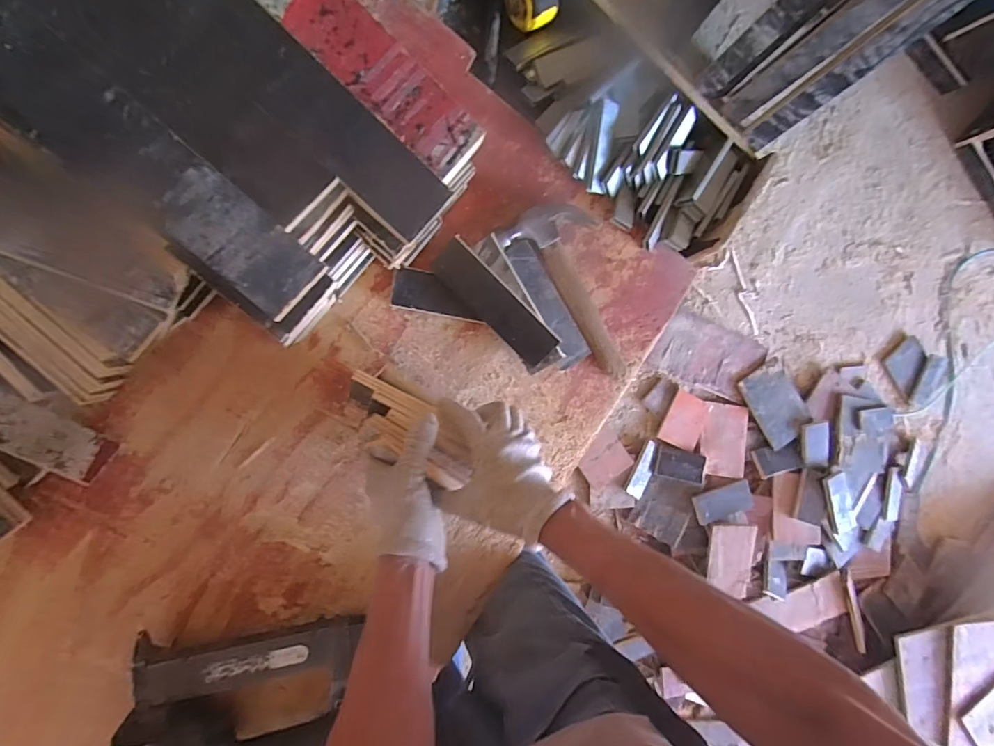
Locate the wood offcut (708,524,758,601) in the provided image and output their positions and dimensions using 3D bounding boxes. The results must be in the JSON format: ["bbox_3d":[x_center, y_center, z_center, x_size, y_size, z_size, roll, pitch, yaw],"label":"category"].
[{"bbox_3d":[0.686,0.544,1.368,0.147,0.024,0.219,3,98,-10],"label":"wood offcut"}]

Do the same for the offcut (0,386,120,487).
[{"bbox_3d":[-0.458,0.050,0.450,0.156,0.012,0.049,41,57,-29],"label":"offcut"}]

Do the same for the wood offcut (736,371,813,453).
[{"bbox_3d":[0.821,0.099,1.379,0.139,0.014,0.216,-28,86,10],"label":"wood offcut"}]

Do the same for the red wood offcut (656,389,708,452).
[{"bbox_3d":[0.542,0.136,1.354,0.120,0.028,0.153,24,90,-12],"label":"red wood offcut"}]

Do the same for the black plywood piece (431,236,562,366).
[{"bbox_3d":[-0.001,-0.079,0.539,0.165,0.008,0.046,44,111,-9],"label":"black plywood piece"}]

